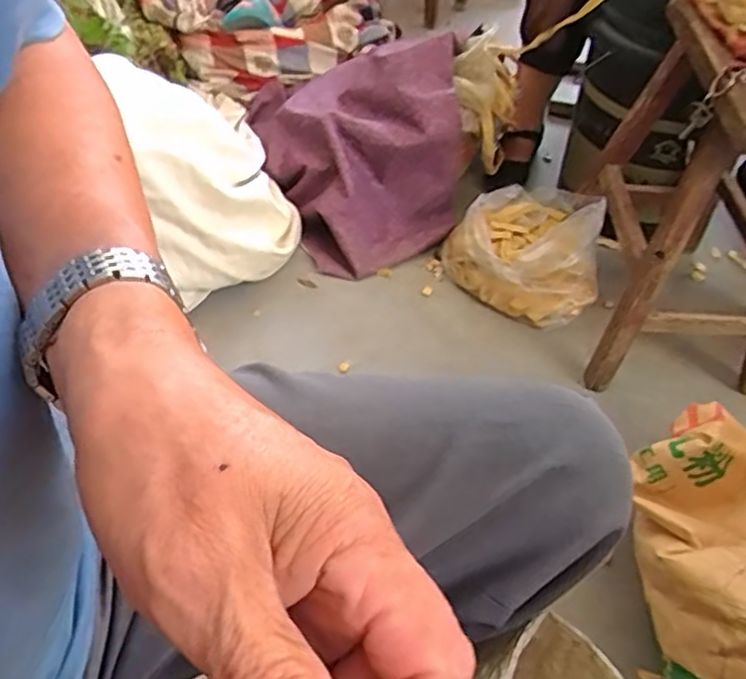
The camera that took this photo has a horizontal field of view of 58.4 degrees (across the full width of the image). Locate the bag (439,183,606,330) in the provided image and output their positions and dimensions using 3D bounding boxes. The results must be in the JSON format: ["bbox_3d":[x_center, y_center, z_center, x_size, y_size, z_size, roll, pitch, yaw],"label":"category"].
[{"bbox_3d":[0.263,-0.151,1.100,0.230,0.116,0.239,-30,55,-28],"label":"bag"}]

